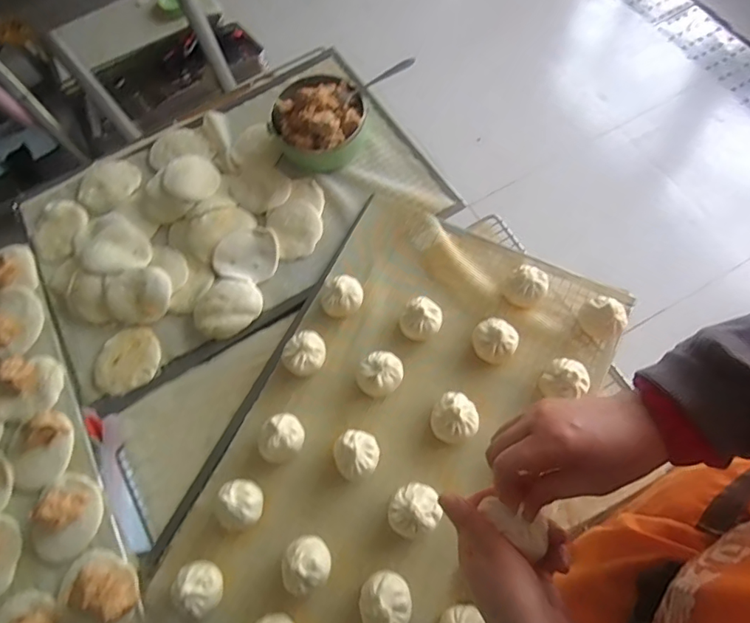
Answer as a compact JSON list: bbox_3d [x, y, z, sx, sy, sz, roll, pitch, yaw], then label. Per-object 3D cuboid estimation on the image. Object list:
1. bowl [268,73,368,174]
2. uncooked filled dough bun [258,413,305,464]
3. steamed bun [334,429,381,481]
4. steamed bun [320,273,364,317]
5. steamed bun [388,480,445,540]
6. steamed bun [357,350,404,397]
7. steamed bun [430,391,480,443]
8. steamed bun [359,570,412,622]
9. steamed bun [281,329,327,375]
[{"bbox_3d":[-0.085,-0.292,0.756,0.140,0.087,0.144,-2,68,4],"label":"bowl"},{"bbox_3d":[-0.114,0.153,0.596,0.059,0.038,0.052,-38,70,-10],"label":"uncooked filled dough bun"},{"bbox_3d":[-0.021,0.167,0.576,0.053,0.049,0.053,-2,68,4],"label":"steamed bun"},{"bbox_3d":[-0.045,-0.021,0.665,0.060,0.043,0.055,-2,68,4],"label":"steamed bun"},{"bbox_3d":[0.046,0.225,0.556,0.053,0.040,0.060,32,74,16],"label":"steamed bun"},{"bbox_3d":[0.007,0.078,0.610,0.051,0.034,0.054,-2,68,4],"label":"steamed bun"},{"bbox_3d":[0.096,0.127,0.588,0.054,0.050,0.055,-1,66,3],"label":"steamed bun"},{"bbox_3d":[0.012,0.312,0.523,0.053,0.034,0.061,-17,68,-2],"label":"steamed bun"},{"bbox_3d":[-0.091,0.054,0.637,0.056,0.036,0.053,-2,68,4],"label":"steamed bun"}]

